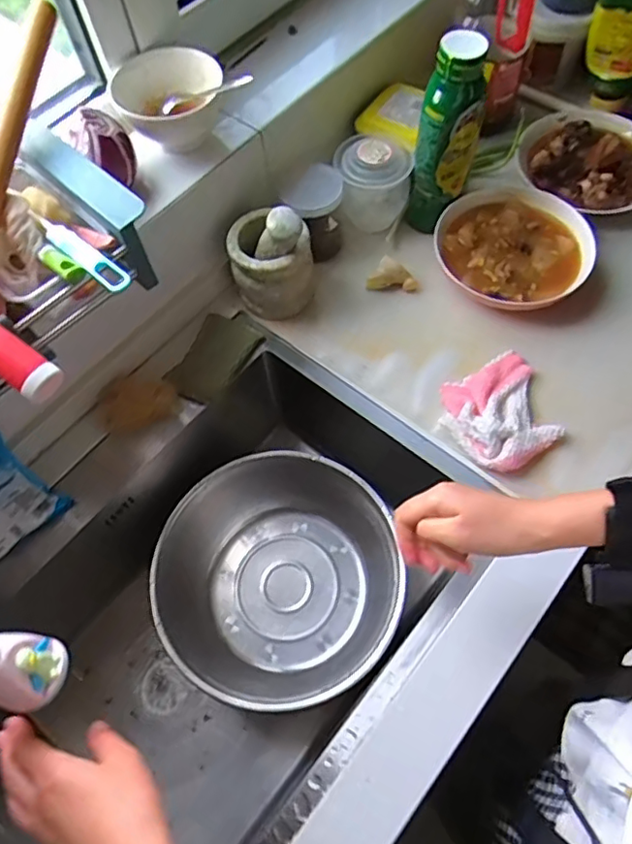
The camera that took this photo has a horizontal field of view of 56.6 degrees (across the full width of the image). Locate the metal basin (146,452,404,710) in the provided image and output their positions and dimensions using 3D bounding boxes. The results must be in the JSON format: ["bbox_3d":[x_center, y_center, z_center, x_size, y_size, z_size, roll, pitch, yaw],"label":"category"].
[{"bbox_3d":[-0.053,0.208,0.778,0.281,0.128,0.297,-2,63,1],"label":"metal basin"}]

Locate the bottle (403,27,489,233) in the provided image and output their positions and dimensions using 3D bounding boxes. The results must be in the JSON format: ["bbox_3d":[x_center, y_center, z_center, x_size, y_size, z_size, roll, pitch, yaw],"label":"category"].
[{"bbox_3d":[0.170,-0.370,0.761,0.069,0.257,0.084,15,64,9],"label":"bottle"}]

